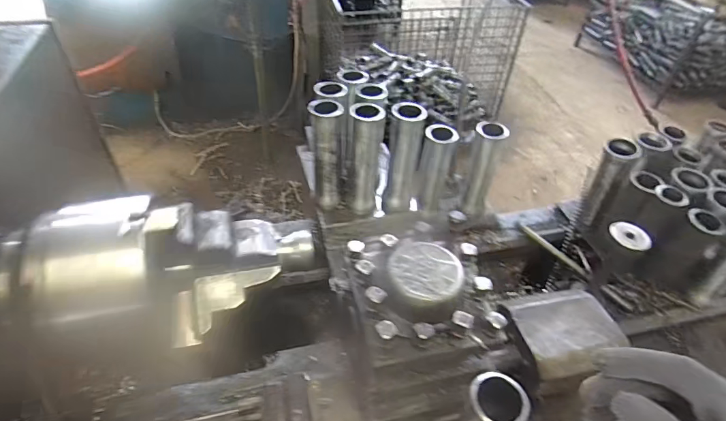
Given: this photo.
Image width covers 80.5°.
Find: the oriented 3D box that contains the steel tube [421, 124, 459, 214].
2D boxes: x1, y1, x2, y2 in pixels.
[{"bbox_3d":[0.132,-0.074,0.790,0.052,0.171,0.049,12,45,8],"label":"steel tube"}]

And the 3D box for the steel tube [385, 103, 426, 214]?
[{"bbox_3d":[0.070,-0.088,0.740,0.052,0.199,0.047,11,44,7],"label":"steel tube"}]

